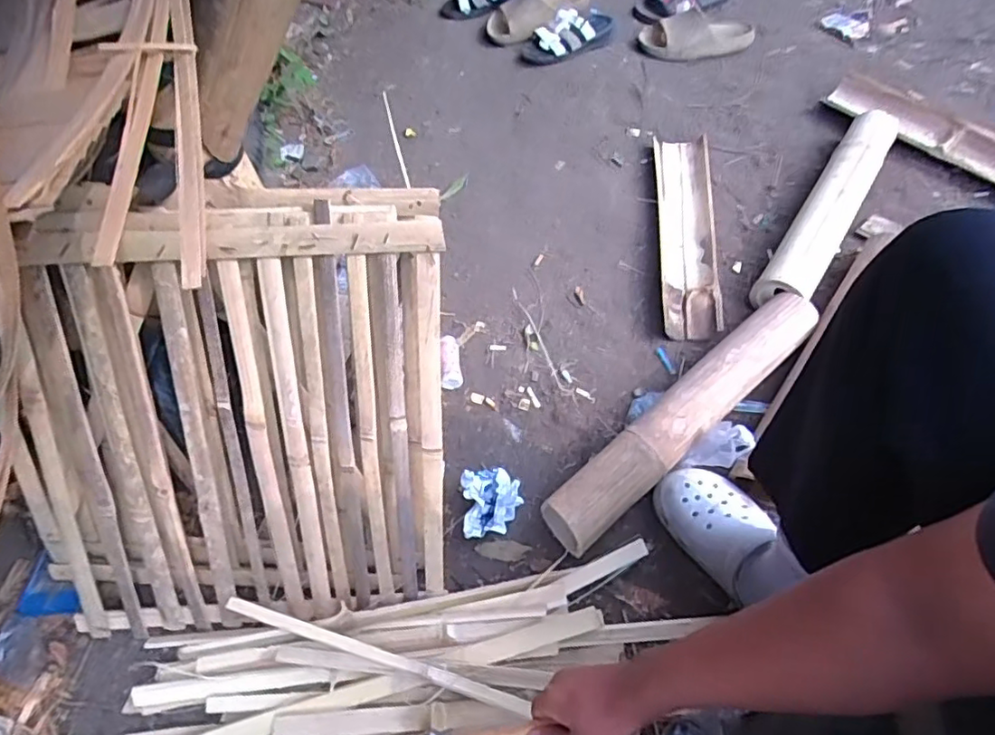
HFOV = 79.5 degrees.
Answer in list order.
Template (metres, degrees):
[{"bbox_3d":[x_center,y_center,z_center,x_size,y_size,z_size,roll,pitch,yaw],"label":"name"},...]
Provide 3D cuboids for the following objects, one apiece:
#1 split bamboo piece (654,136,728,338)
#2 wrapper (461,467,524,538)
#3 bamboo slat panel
[{"bbox_3d":[0.356,-0.267,1.118,0.107,0.048,0.503,4,58,6],"label":"split bamboo piece"},{"bbox_3d":[-0.007,0.189,0.838,0.081,0.069,0.099,-5,57,1],"label":"wrapper"},{"bbox_3d":[-0.324,0.072,0.707,0.526,0.550,0.067,1,21,0],"label":"bamboo slat panel"}]

